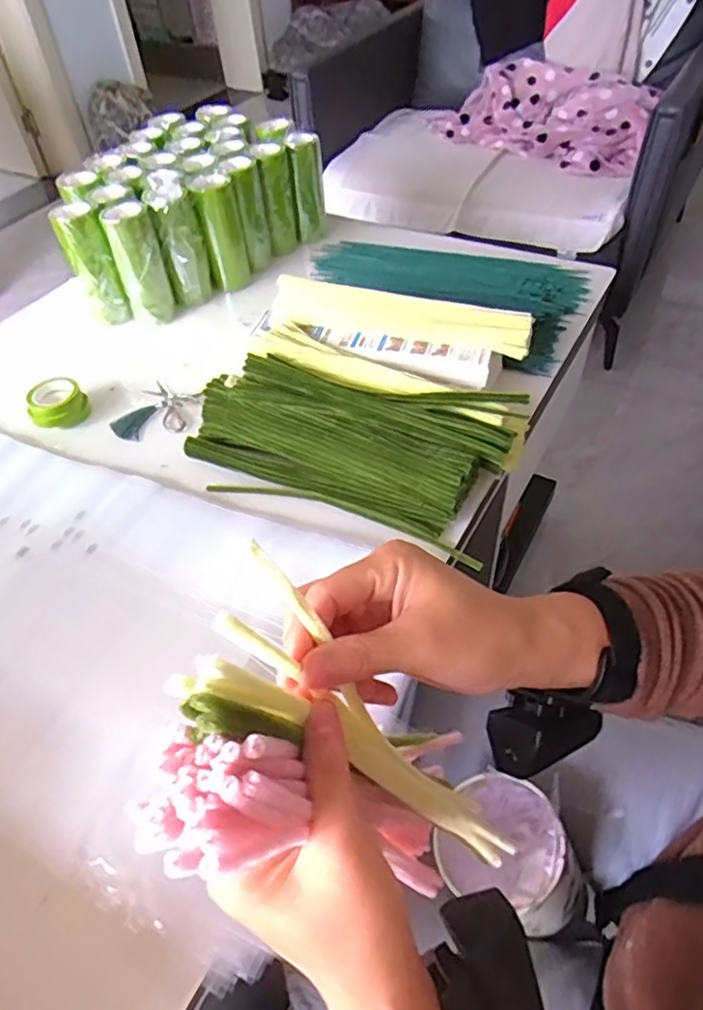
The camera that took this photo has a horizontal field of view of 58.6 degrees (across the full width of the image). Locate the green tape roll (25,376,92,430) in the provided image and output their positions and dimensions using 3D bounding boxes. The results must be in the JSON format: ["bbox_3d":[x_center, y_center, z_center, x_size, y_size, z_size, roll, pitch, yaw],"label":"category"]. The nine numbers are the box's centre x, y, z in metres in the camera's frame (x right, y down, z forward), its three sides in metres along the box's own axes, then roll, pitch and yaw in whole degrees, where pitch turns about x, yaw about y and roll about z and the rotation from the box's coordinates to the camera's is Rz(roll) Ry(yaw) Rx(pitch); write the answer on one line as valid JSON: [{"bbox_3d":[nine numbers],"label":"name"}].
[{"bbox_3d":[-0.349,-0.120,0.747,0.064,0.037,0.055,-18,50,-11],"label":"green tape roll"}]

